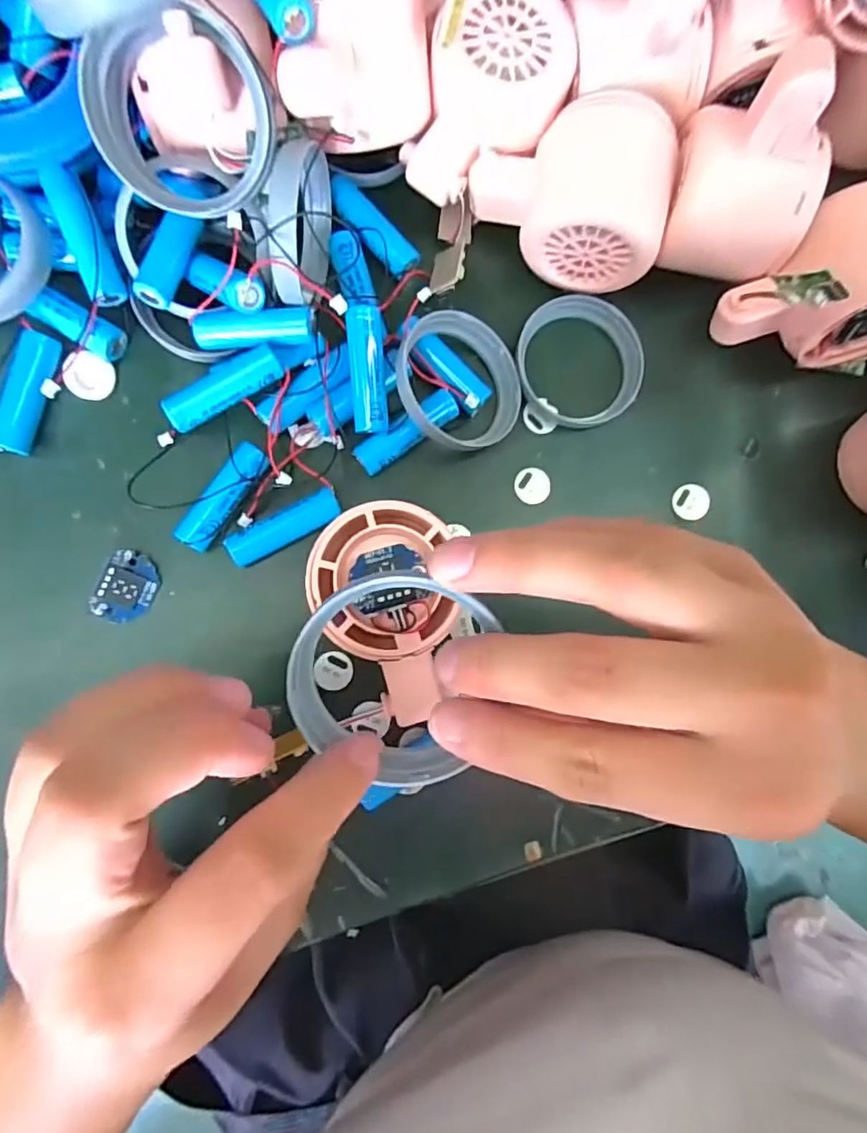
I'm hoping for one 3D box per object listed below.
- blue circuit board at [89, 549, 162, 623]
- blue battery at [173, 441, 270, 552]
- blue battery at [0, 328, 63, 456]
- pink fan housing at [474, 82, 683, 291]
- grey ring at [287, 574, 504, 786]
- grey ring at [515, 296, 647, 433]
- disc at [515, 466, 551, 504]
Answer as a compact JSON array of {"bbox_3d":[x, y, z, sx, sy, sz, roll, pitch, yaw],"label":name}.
[{"bbox_3d":[-0.126,0.009,0.237,0.022,0.004,0.029,27,81,-20],"label":"blue circuit board"},{"bbox_3d":[-0.087,-0.029,0.239,0.014,0.016,0.049,35,84,-4],"label":"blue battery"},{"bbox_3d":[-0.165,-0.070,0.233,0.012,0.016,0.050,12,85,-6],"label":"blue battery"},{"bbox_3d":[0.058,-0.158,0.244,0.080,0.054,0.053,13,85,-6],"label":"pink fan housing"},{"bbox_3d":[-0.012,0.029,0.154,0.051,0.010,0.055,0,87,-7],"label":"grey ring"},{"bbox_3d":[0.067,-0.093,0.263,0.057,0.015,0.055,0,87,-7],"label":"grey ring"},{"bbox_3d":[0.046,-0.037,0.264,0.016,0.004,0.017,0,87,-7],"label":"disc"}]

